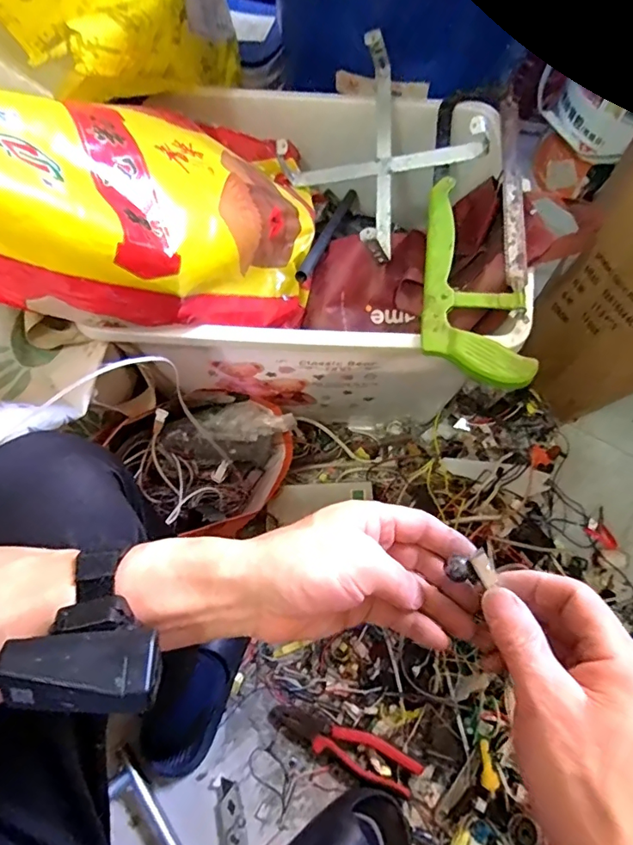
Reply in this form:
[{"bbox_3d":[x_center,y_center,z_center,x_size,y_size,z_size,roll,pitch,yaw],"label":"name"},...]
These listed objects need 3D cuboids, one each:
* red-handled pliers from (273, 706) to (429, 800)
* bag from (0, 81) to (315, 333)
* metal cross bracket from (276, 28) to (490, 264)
[{"bbox_3d":[0.037,0.422,0.641,0.200,0.018,0.048,24,70,9],"label":"red-handled pliers"},{"bbox_3d":[-0.155,-0.203,0.514,0.199,0.157,0.463,42,35,14],"label":"bag"},{"bbox_3d":[0.077,-0.343,0.614,0.205,0.105,0.202,45,101,17],"label":"metal cross bracket"}]

